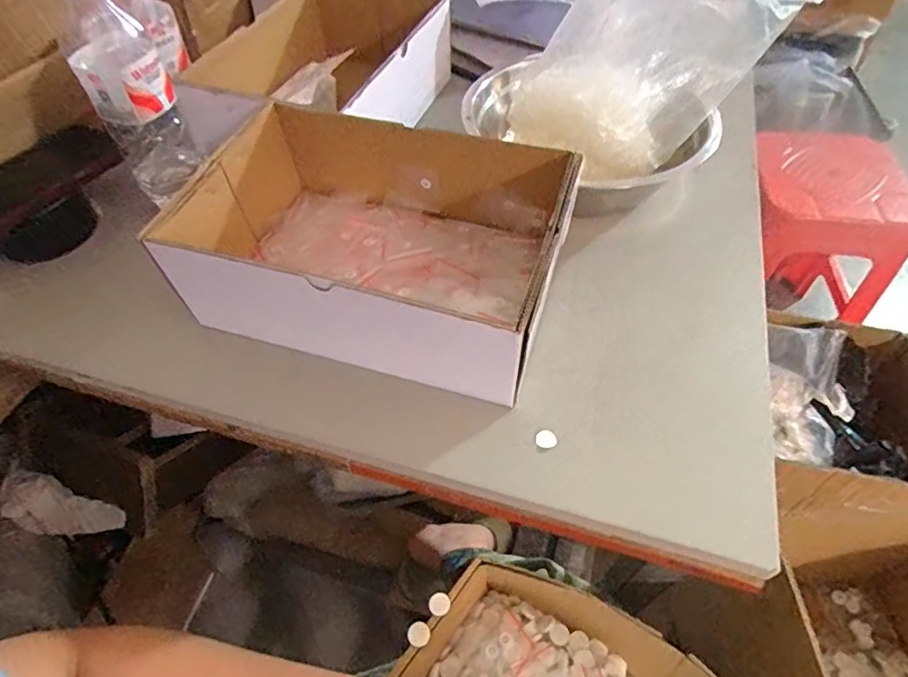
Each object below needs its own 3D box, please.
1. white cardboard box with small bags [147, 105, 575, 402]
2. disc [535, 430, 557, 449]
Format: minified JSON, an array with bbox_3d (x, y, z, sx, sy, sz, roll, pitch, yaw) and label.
[{"bbox_3d":[-0.059,-0.082,0.441,0.274,0.104,0.191,12,55,10],"label":"white cardboard box with small bags"},{"bbox_3d":[0.067,0.074,0.388,0.015,0.006,0.013,-6,54,-4],"label":"disc"}]

